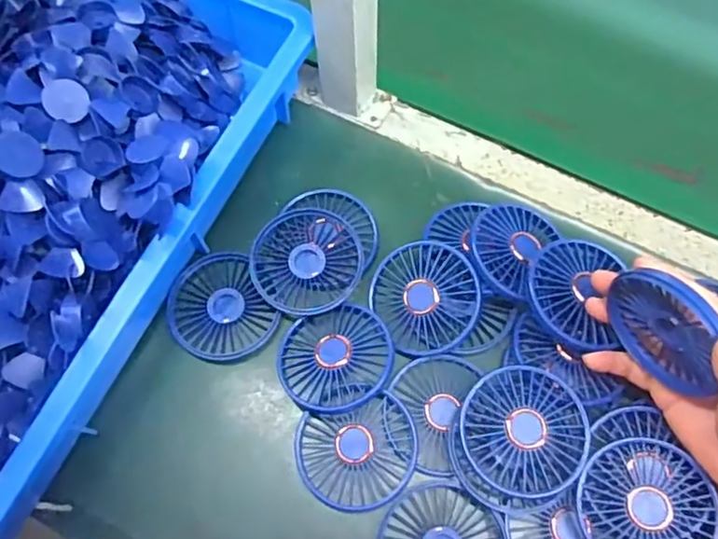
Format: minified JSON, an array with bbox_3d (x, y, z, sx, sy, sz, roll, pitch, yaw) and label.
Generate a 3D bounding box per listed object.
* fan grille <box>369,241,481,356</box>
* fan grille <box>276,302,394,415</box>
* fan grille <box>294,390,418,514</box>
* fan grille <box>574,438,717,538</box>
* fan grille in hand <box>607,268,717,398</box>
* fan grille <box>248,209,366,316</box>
[{"bbox_3d":[0.052,0.021,0.478,0.080,0.015,0.085,-2,82,15],"label":"fan grille"},{"bbox_3d":[-0.018,0.067,0.466,0.085,0.021,0.076,-15,70,-6],"label":"fan grille"},{"bbox_3d":[0.000,0.135,0.443,0.086,0.019,0.073,-15,70,-6],"label":"fan grille"},{"bbox_3d":[0.191,0.159,0.406,0.082,0.016,0.084,-1,75,14],"label":"fan grille"},{"bbox_3d":[0.193,0.038,0.379,0.012,0.082,0.079,-37,74,-13],"label":"fan grille in hand"},{"bbox_3d":[-0.042,-0.007,0.496,0.087,0.015,0.087,0,69,0],"label":"fan grille"}]

